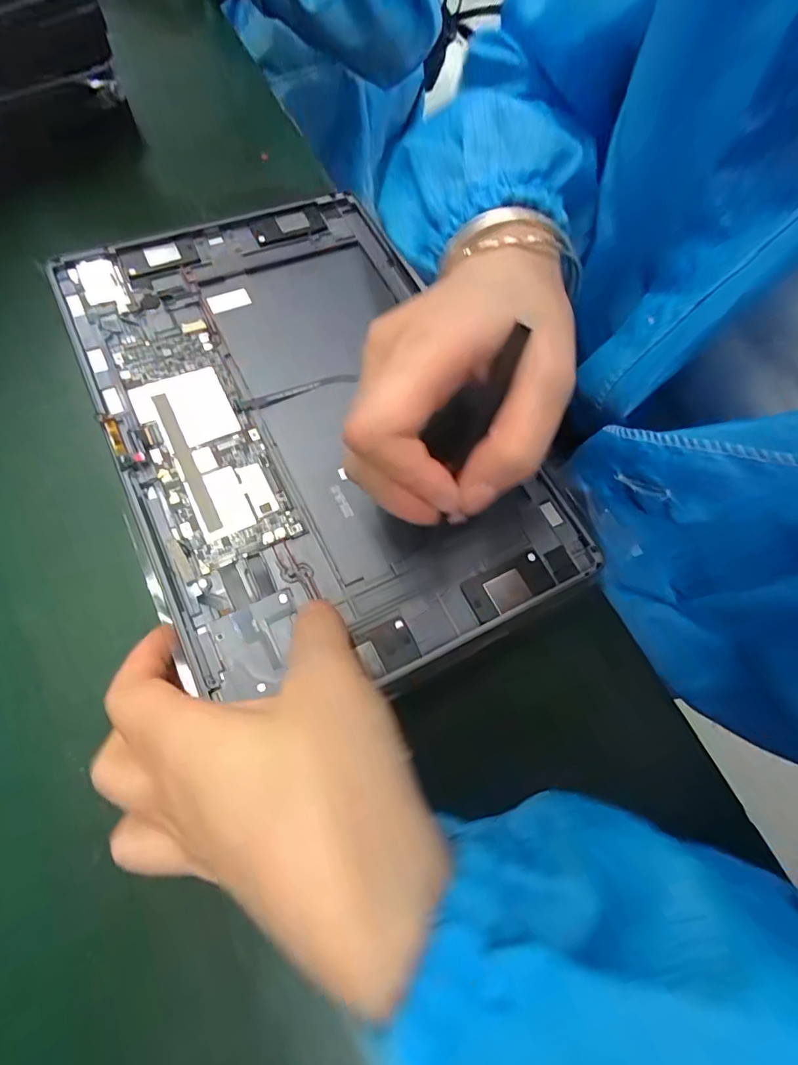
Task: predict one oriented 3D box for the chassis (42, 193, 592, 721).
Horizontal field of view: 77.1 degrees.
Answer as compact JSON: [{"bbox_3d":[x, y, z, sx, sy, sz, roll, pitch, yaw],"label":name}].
[{"bbox_3d":[-0.044,-0.056,0.237,0.166,0.019,0.250,-22,70,-16],"label":"chassis"}]

